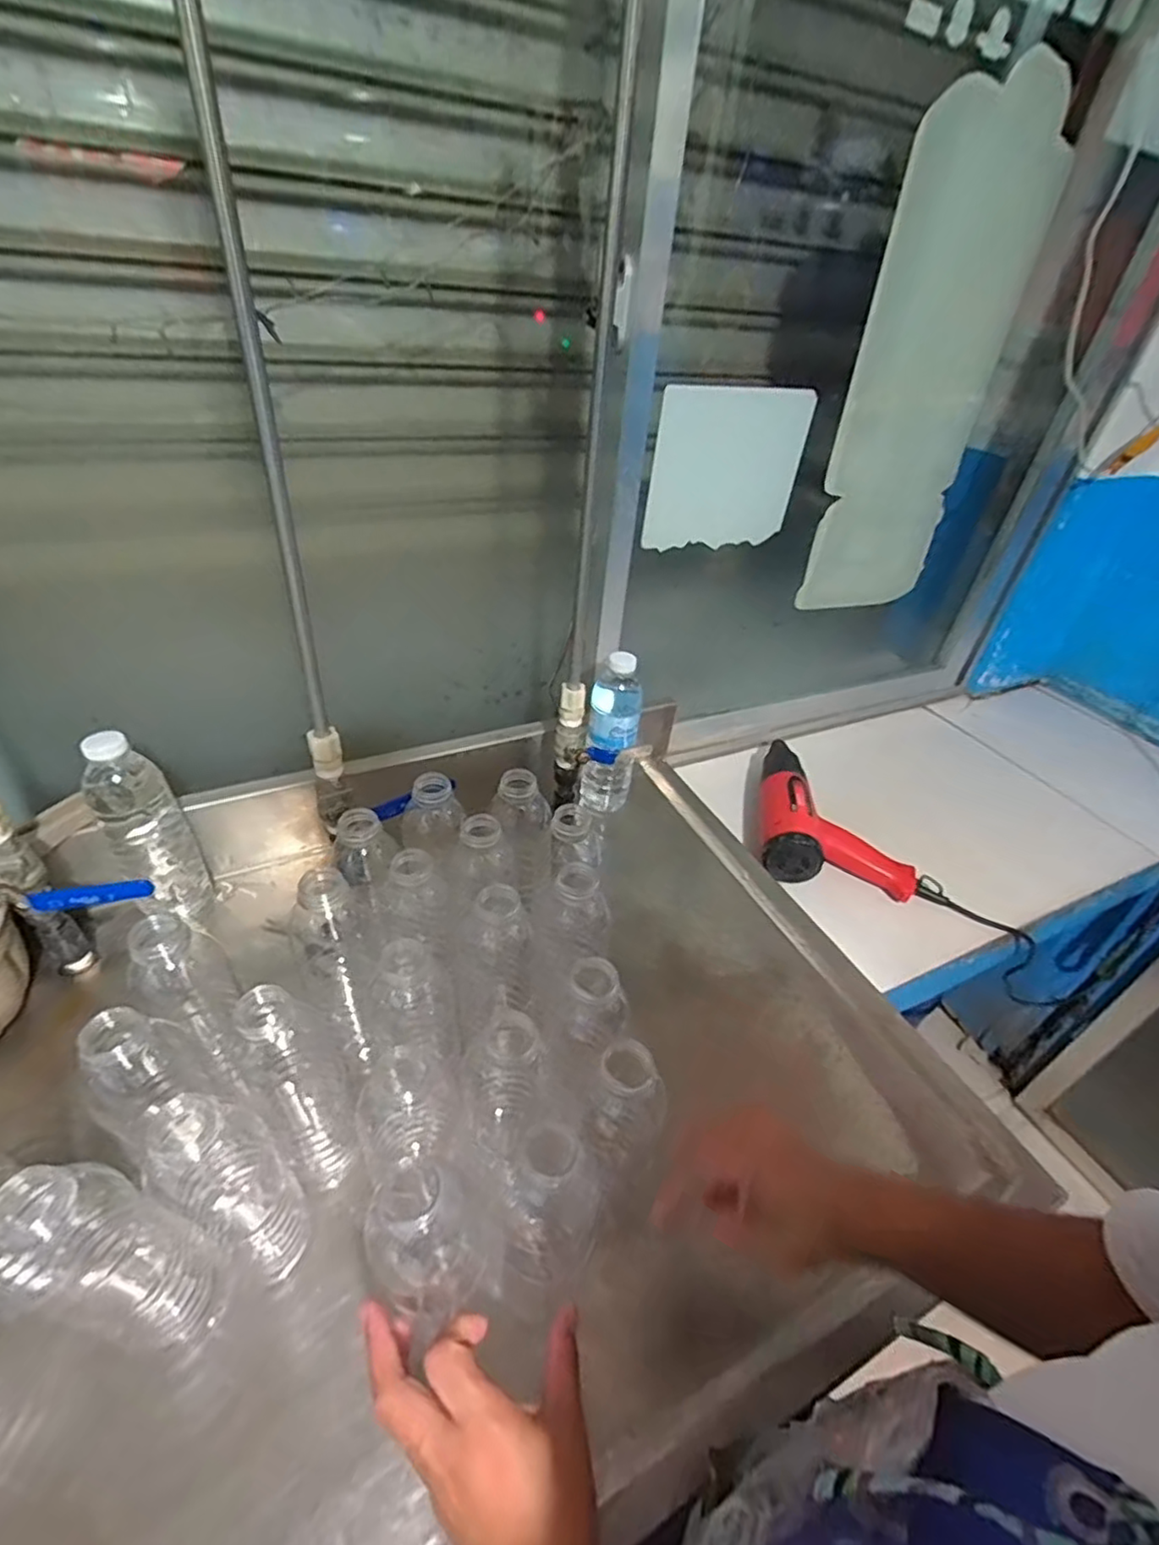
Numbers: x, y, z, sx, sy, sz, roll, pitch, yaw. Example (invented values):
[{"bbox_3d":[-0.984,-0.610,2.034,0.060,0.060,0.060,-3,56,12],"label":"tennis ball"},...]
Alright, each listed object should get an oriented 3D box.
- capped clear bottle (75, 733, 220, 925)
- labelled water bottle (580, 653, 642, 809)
[{"bbox_3d":[-0.397,0.055,0.591,0.060,0.204,0.054,-19,44,-28],"label":"capped clear bottle"},{"bbox_3d":[0.039,-0.049,0.776,0.067,0.207,0.069,12,39,9],"label":"labelled water bottle"}]

